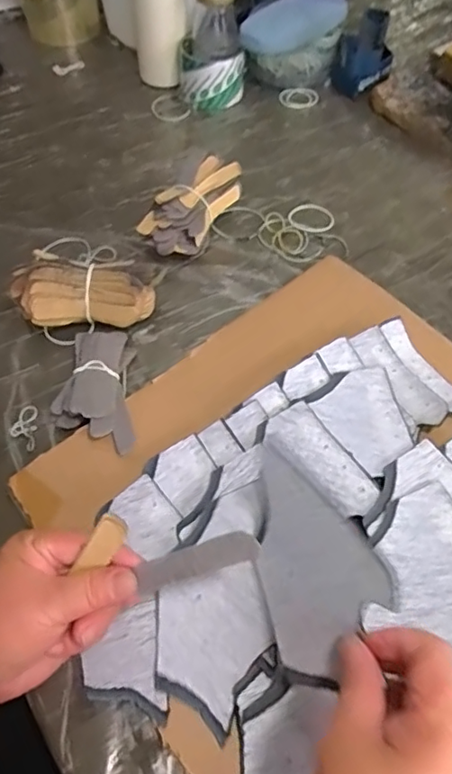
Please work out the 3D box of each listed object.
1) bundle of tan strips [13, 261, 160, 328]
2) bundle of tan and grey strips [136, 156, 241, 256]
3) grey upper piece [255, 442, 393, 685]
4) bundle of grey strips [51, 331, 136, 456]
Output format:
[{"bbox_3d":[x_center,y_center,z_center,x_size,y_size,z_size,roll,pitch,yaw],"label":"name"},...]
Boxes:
[{"bbox_3d":[-0.128,-0.081,0.511,0.120,0.057,0.037,-2,55,-1],"label":"bundle of tan strips"},{"bbox_3d":[-0.038,-0.183,0.588,0.073,0.052,0.128,28,60,18],"label":"bundle of tan and grey strips"},{"bbox_3d":[0.040,0.101,0.320,0.009,0.100,0.095,-10,44,-37],"label":"grey upper piece"},{"bbox_3d":[-0.107,0.000,0.476,0.064,0.019,0.118,-2,55,-1],"label":"bundle of grey strips"}]

